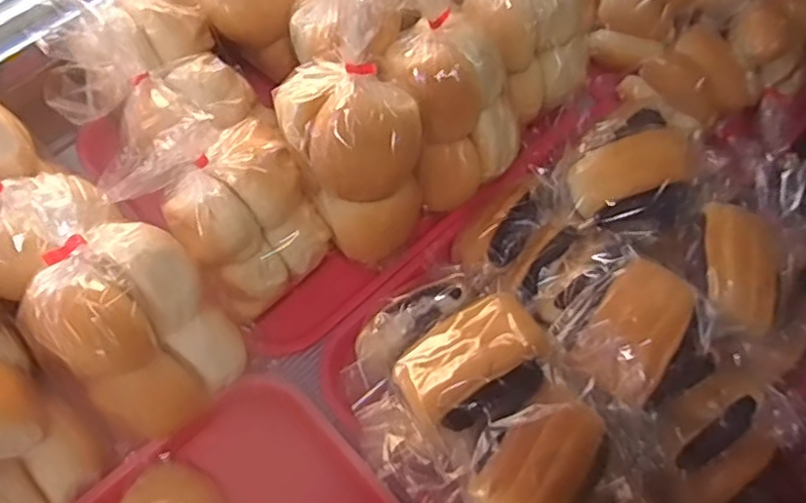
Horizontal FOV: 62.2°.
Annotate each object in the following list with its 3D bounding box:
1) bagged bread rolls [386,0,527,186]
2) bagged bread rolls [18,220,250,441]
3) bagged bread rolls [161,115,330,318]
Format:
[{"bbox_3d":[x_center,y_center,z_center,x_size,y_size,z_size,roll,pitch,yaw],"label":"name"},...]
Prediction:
[{"bbox_3d":[0.043,-0.127,0.566,0.107,0.115,0.115,-31,70,-16],"label":"bagged bread rolls"},{"bbox_3d":[-0.184,0.053,0.467,0.080,0.151,0.110,7,45,33],"label":"bagged bread rolls"},{"bbox_3d":[-0.120,-0.024,0.520,0.104,0.103,0.093,-42,73,-19],"label":"bagged bread rolls"}]

